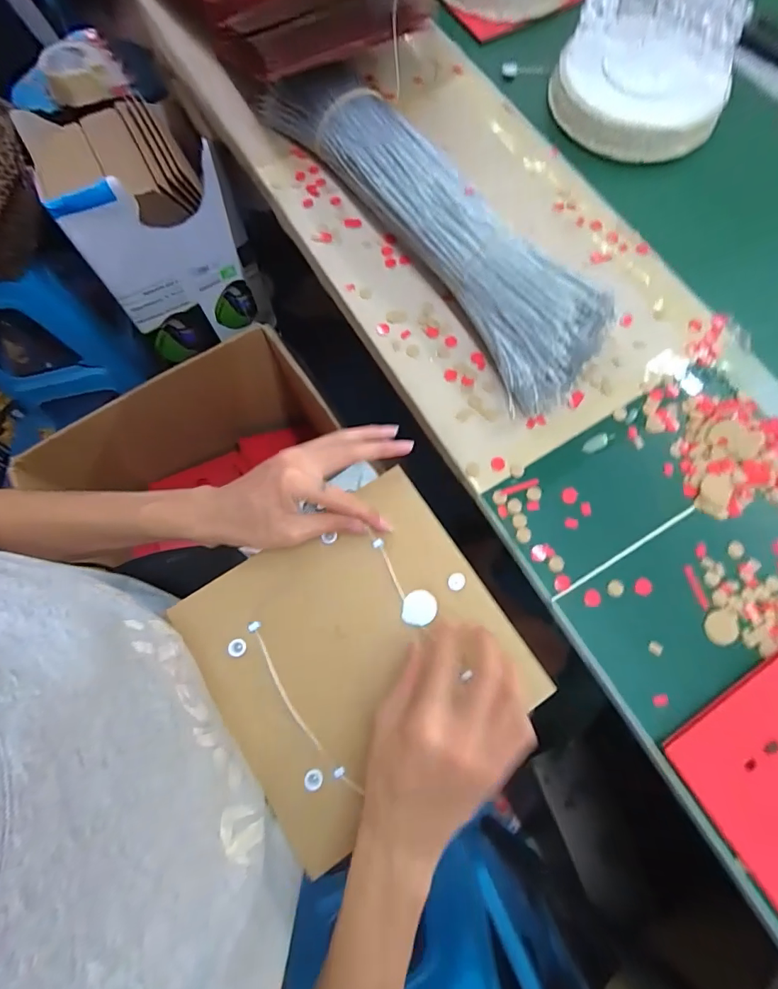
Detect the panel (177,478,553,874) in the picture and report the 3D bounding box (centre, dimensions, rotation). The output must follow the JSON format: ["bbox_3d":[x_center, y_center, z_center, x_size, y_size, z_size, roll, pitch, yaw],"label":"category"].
[{"bbox_3d":[-0.023,0.120,0.345,0.216,0.007,0.207,-32,80,-9],"label":"panel"}]

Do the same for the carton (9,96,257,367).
[{"bbox_3d":[-0.432,-0.505,0.829,0.255,0.318,0.277,-28,75,-6],"label":"carton"}]

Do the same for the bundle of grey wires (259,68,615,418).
[{"bbox_3d":[0.038,-0.317,0.488,0.117,0.077,0.516,-34,76,-8],"label":"bundle of grey wires"}]

